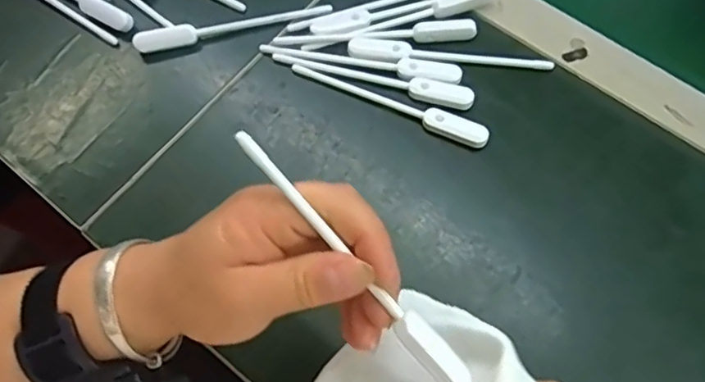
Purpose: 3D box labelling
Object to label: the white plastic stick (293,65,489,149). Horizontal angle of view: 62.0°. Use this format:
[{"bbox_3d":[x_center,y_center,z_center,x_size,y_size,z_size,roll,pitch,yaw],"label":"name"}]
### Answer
[{"bbox_3d":[0.024,-0.060,0.399,0.141,0.009,0.015,22,71,9],"label":"white plastic stick"}]

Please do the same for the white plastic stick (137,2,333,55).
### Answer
[{"bbox_3d":[-0.085,-0.119,0.420,0.139,0.018,0.012,-14,70,-4],"label":"white plastic stick"}]

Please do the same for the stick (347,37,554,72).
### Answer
[{"bbox_3d":[0.068,-0.093,0.408,0.141,0.007,0.017,6,69,3],"label":"stick"}]

